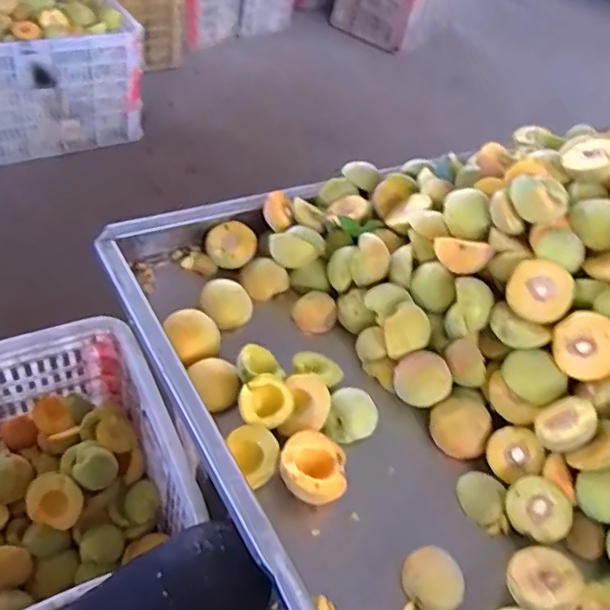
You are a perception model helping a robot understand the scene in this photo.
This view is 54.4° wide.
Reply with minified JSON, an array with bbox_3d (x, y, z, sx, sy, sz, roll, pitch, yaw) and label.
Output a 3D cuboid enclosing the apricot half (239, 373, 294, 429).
[{"bbox_3d":[-0.039,0.096,0.588,0.054,0.026,0.050,3,73,-11],"label":"apricot half"}]

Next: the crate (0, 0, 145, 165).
[{"bbox_3d":[-0.737,-0.609,1.526,0.539,0.345,0.380,-22,58,-29],"label":"crate"}]

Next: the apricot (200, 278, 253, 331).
[{"bbox_3d":[-0.095,-0.002,0.698,0.049,0.040,0.049,7,48,-8],"label":"apricot"}]

